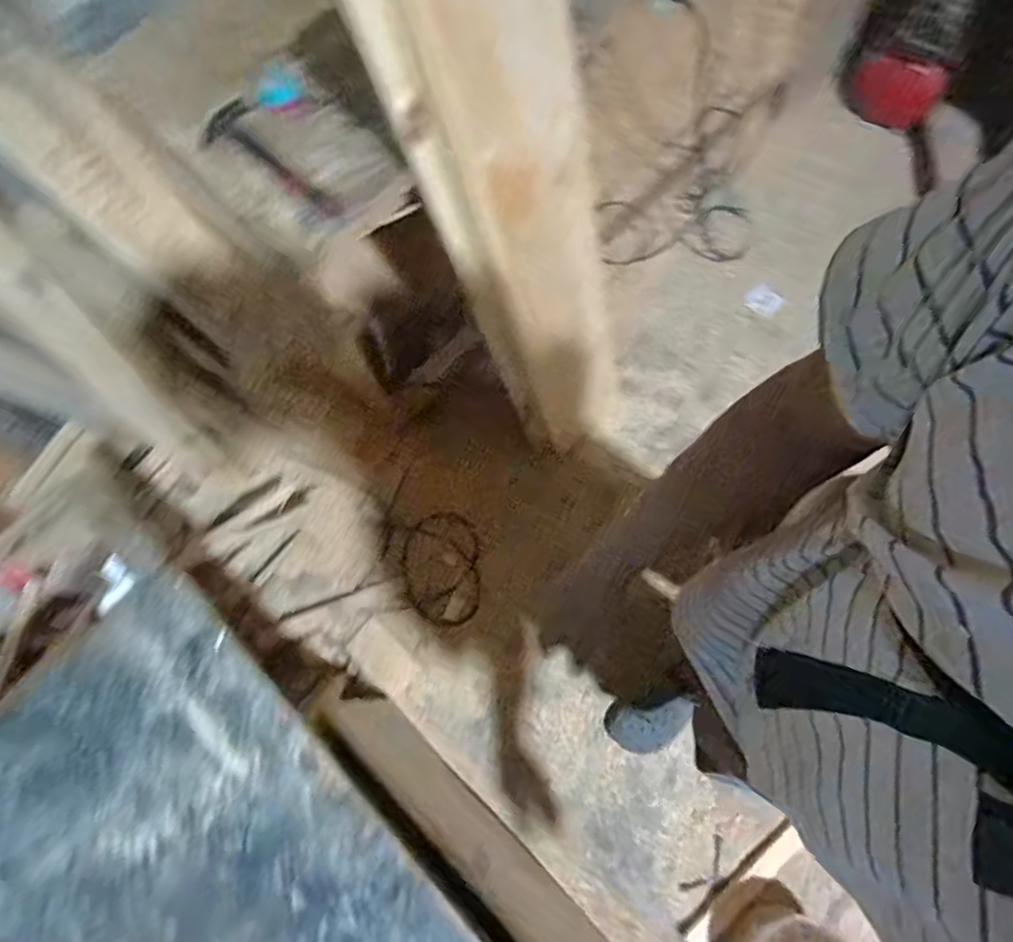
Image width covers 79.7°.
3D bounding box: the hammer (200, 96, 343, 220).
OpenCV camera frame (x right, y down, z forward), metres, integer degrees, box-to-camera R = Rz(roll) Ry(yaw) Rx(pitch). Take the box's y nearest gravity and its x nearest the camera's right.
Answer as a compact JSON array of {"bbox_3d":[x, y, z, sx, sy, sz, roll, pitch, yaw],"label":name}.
[{"bbox_3d":[-0.349,-0.468,0.920,0.228,0.039,0.101,41,77,-2],"label":"hammer"}]

